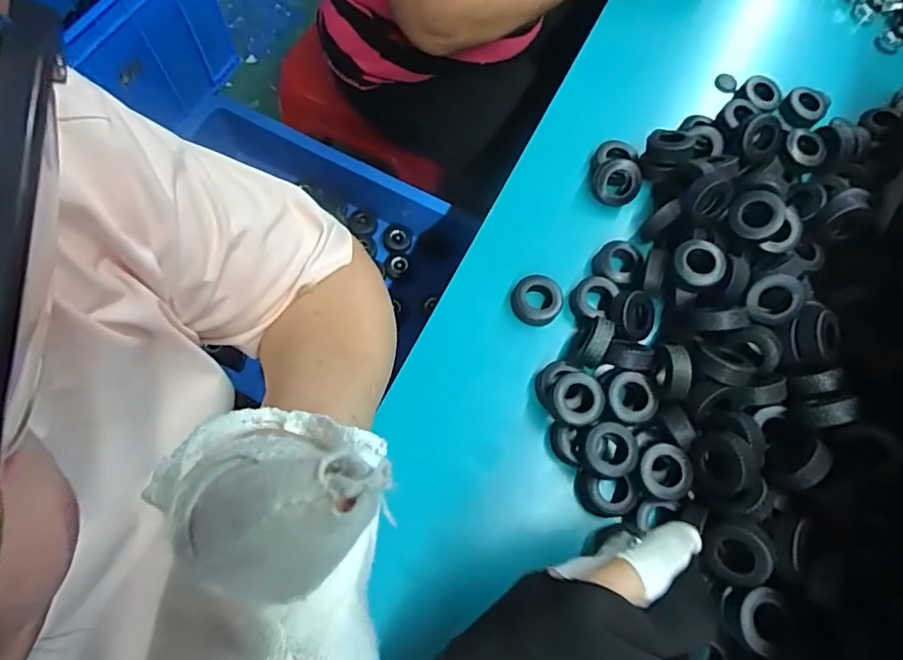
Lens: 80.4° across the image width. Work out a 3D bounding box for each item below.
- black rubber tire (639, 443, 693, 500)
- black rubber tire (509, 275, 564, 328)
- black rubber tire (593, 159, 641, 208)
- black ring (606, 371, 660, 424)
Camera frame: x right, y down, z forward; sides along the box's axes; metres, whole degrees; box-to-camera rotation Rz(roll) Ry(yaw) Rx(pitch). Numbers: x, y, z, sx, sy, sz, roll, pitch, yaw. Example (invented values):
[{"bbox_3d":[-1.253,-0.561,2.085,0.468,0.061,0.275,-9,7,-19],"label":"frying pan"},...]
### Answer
[{"bbox_3d":[0.143,0.095,0.360,0.034,0.018,0.035,1,71,-2],"label":"black rubber tire"},{"bbox_3d":[0.065,-0.022,0.410,0.037,0.022,0.035,1,71,-2],"label":"black rubber tire"},{"bbox_3d":[0.137,-0.122,0.444,0.037,0.014,0.037,5,111,13],"label":"black rubber tire"},{"bbox_3d":[0.126,0.049,0.377,0.035,0.017,0.035,1,71,-2],"label":"black ring"}]

